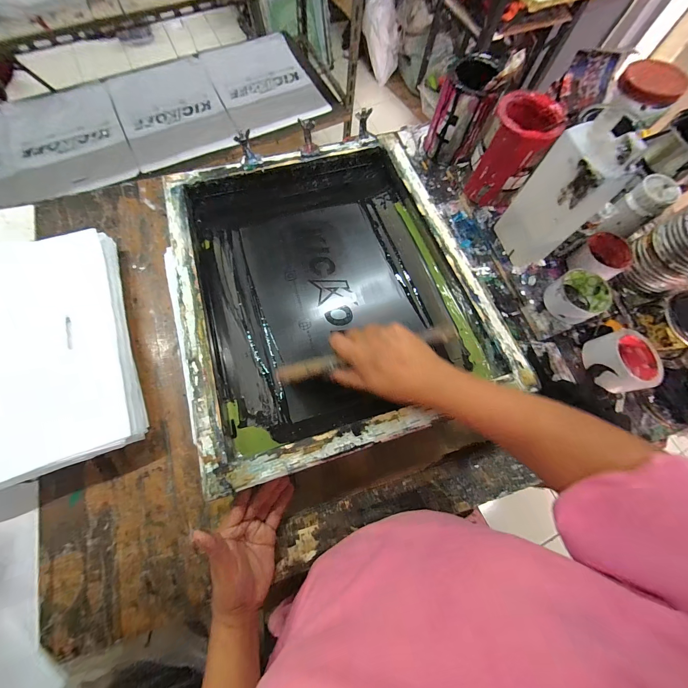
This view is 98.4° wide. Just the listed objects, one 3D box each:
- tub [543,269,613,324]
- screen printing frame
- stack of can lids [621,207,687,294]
[{"bbox_3d":[0.401,-0.083,0.511,0.096,0.043,0.084,-27,74,-11],"label":"tub"},{"bbox_3d":[-0.029,-0.112,0.493,0.451,0.072,0.538,-16,73,-8],"label":"screen printing frame"},{"bbox_3d":[0.546,-0.151,0.477,0.090,0.132,0.101,-16,73,-8],"label":"stack of can lids"}]

